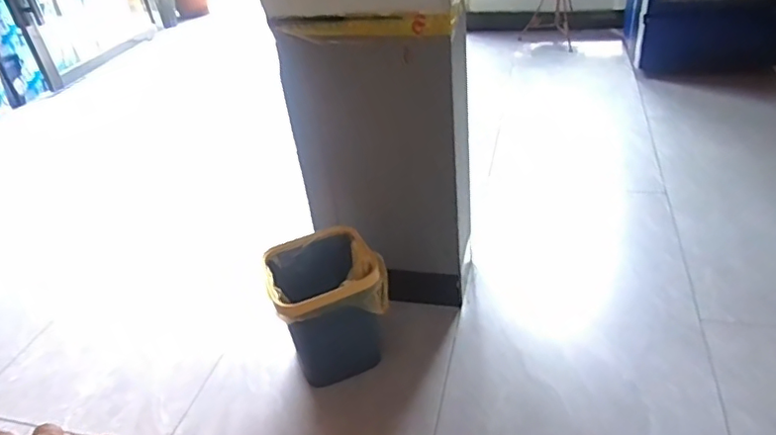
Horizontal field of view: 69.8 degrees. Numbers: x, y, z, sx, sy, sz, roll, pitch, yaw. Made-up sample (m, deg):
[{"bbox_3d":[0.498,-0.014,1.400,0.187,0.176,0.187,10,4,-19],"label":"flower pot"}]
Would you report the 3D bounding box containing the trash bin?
[{"bbox_3d":[-0.140,0.207,1.367,0.258,0.265,0.247,-20,36,-17],"label":"trash bin"}]

